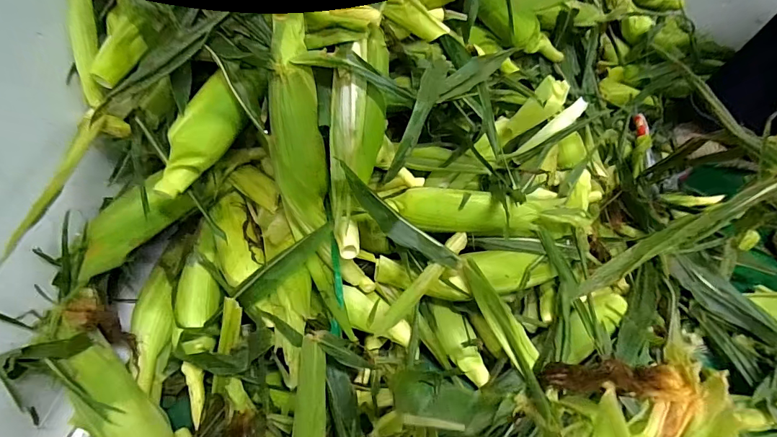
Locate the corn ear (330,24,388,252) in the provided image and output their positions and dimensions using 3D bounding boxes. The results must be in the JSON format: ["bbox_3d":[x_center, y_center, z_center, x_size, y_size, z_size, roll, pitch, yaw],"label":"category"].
[{"bbox_3d":[-0.041,-0.087,0.469,0.061,0.051,0.264,7,91,2],"label":"corn ear"}]

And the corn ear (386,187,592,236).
[{"bbox_3d":[0.134,-0.009,0.559,0.262,0.051,0.065,-1,55,-4],"label":"corn ear"}]

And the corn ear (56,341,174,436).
[{"bbox_3d":[-0.310,0.224,0.469,0.061,0.052,0.167,-34,92,-24],"label":"corn ear"}]

